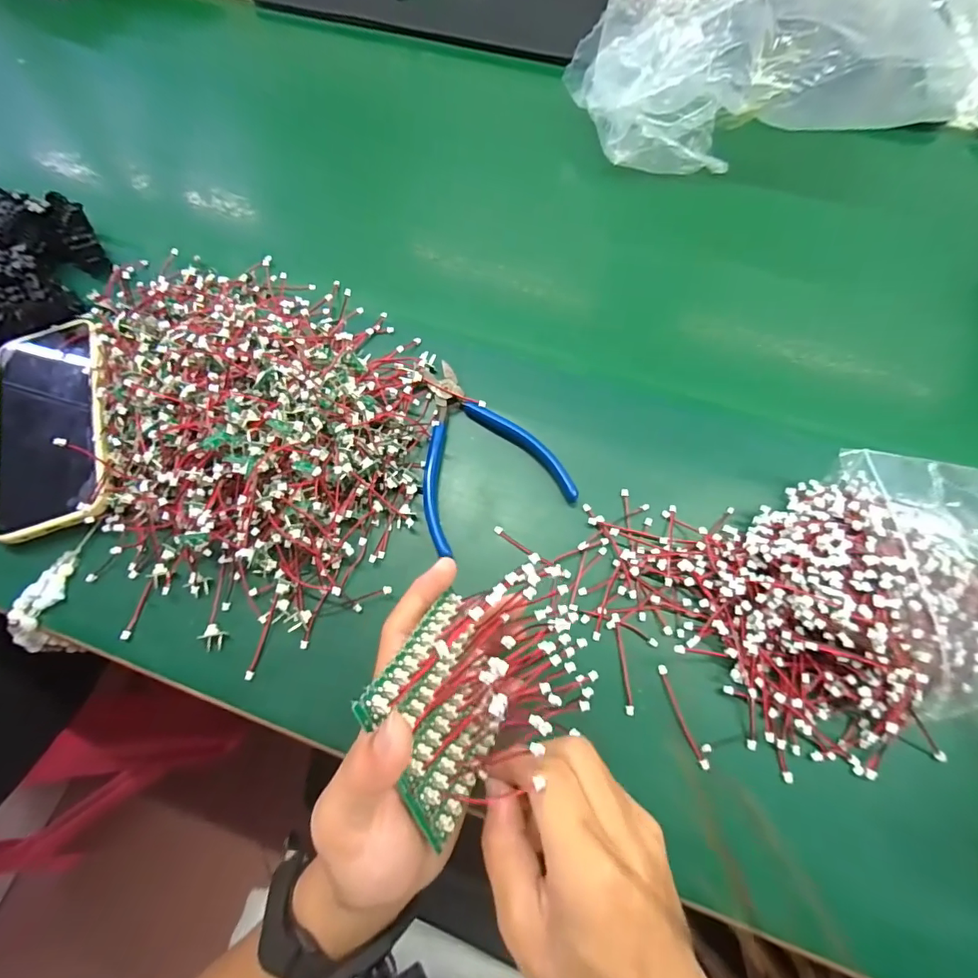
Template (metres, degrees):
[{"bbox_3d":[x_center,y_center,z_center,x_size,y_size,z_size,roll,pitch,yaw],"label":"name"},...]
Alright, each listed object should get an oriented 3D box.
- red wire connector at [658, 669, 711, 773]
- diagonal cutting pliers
[{"bbox_3d":[0.114,0.133,0.287,0.006,0.004,0.058,-18,69,-5],"label":"red wire connector"},{"bbox_3d":[-0.015,-0.030,0.349,0.100,0.013,0.133,-26,70,-8],"label":"diagonal cutting pliers"}]

